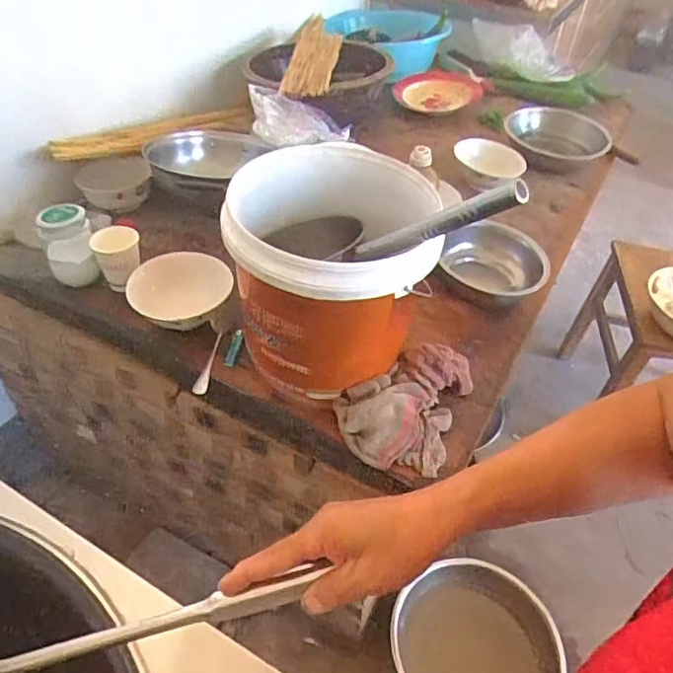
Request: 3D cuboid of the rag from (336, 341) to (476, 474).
[{"bbox_3d":[0.100,0.079,0.806,0.152,0.068,0.216,22,47,17],"label":"rag"}]

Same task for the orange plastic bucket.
[{"bbox_3d":[-0.003,-0.085,0.768,0.260,0.244,0.262,0,44,-5],"label":"orange plastic bucket"}]

